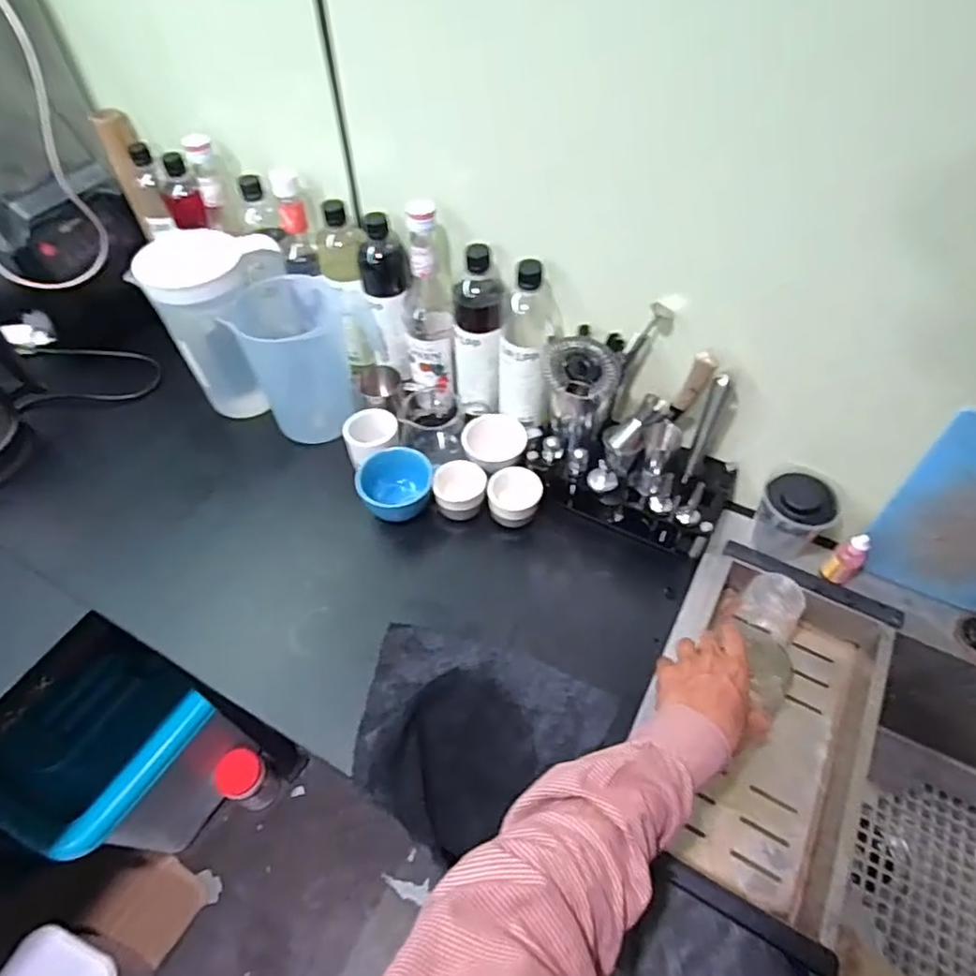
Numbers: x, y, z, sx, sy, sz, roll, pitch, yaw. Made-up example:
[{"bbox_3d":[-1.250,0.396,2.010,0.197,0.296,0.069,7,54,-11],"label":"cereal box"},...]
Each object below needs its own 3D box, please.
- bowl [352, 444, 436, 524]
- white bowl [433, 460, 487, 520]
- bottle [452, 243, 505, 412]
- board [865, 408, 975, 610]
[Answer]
[{"bbox_3d":[-0.120,-0.005,0.792,0.096,0.051,0.081,-3,52,-3],"label":"bowl"},{"bbox_3d":[-0.036,0.007,0.788,0.065,0.060,0.062,0,52,0],"label":"white bowl"},{"bbox_3d":[-0.013,-0.193,0.754,0.062,0.205,0.065,0,52,0],"label":"bottle"},{"bbox_3d":[0.504,0.034,0.623,0.148,0.242,0.018,21,53,20],"label":"board"}]

